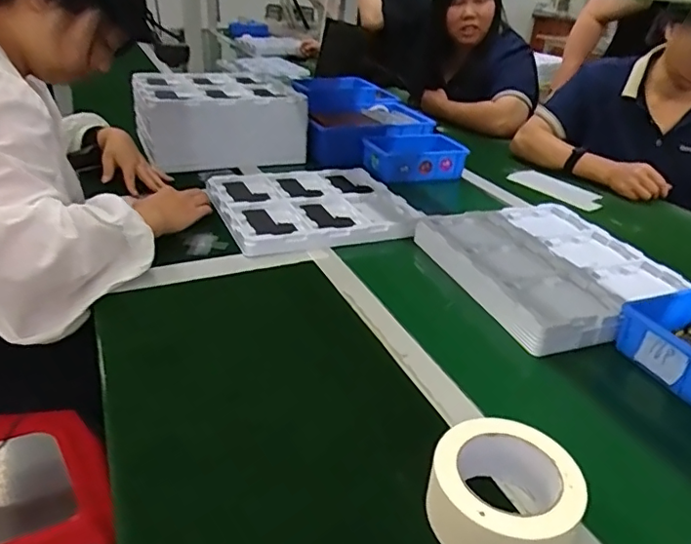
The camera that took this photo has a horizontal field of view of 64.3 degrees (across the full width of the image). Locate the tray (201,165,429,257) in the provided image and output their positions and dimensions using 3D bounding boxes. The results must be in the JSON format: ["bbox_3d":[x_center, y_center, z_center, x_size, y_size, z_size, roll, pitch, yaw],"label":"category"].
[{"bbox_3d":[-0.062,-0.125,0.948,0.303,0.027,0.316,-8,32,-21],"label":"tray"}]

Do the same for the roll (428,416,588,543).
[{"bbox_3d":[0.121,0.167,0.419,0.106,0.049,0.101,3,29,-2],"label":"roll"}]

